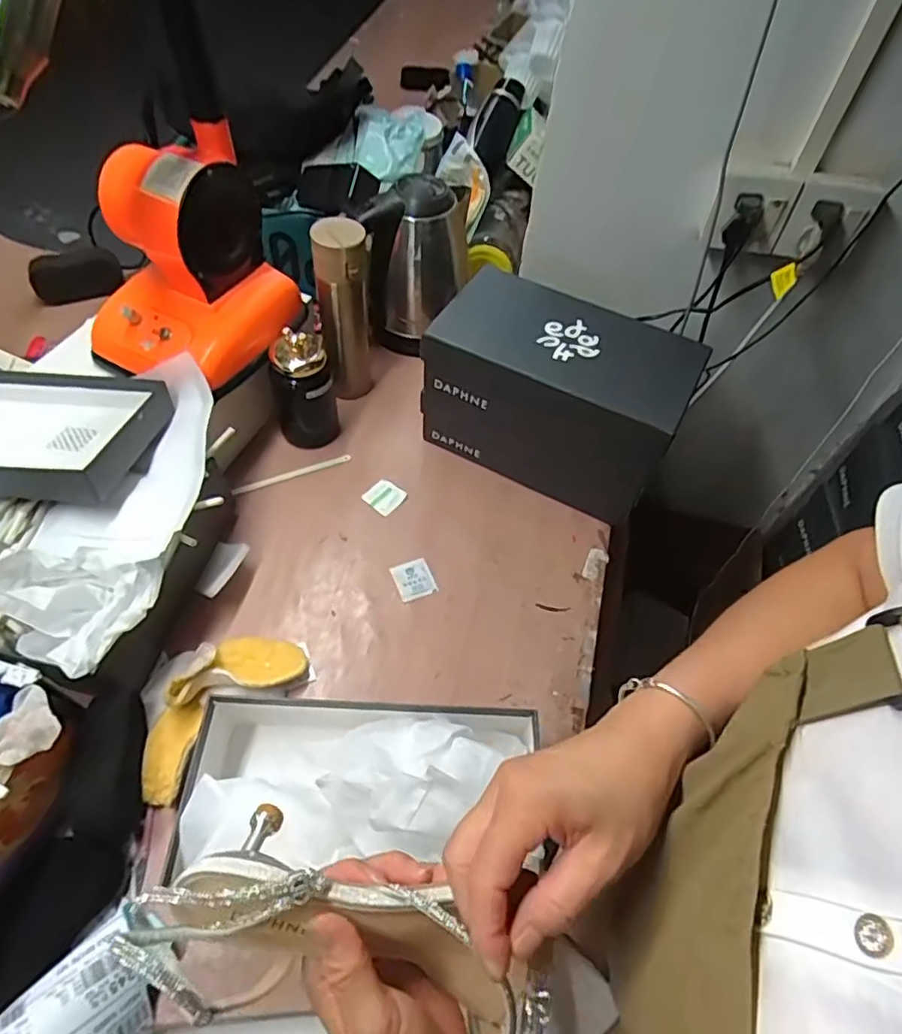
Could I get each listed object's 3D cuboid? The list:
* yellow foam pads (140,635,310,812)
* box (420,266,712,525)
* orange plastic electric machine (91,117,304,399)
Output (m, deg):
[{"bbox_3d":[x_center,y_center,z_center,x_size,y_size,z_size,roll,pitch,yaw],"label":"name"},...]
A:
[{"bbox_3d":[-0.237,0.177,0.590,0.088,0.052,0.186,35,60,18],"label":"yellow foam pads"},{"bbox_3d":[0.124,-0.147,0.751,0.283,0.205,0.144,24,57,11],"label":"box"},{"bbox_3d":[-0.296,-0.284,0.664,0.172,0.189,0.211,30,58,15],"label":"orange plastic electric machine"}]

